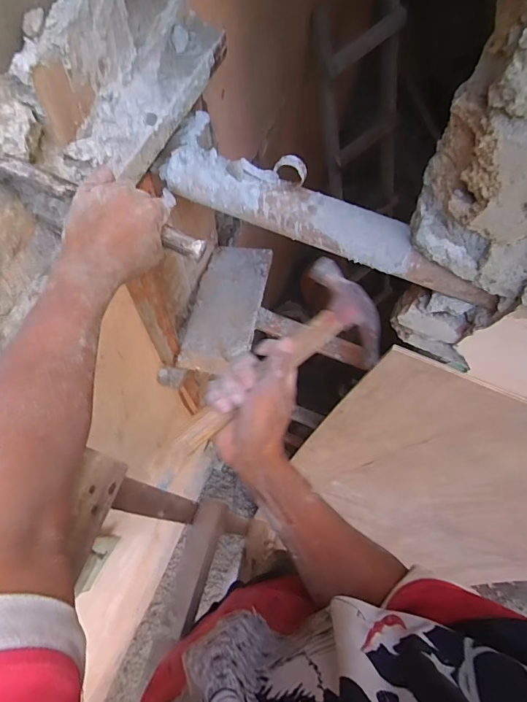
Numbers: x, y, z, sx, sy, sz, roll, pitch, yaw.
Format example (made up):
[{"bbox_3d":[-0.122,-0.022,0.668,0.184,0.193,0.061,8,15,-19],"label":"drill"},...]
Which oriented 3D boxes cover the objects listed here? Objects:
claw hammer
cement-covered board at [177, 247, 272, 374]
[{"bbox_3d":[0.018,0.011,0.435,0.256,0.031,0.120,-37,74,-18],"label":"claw hammer"},{"bbox_3d":[-0.100,-0.124,1.123,0.187,0.029,0.386,10,70,13],"label":"cement-covered board"}]

